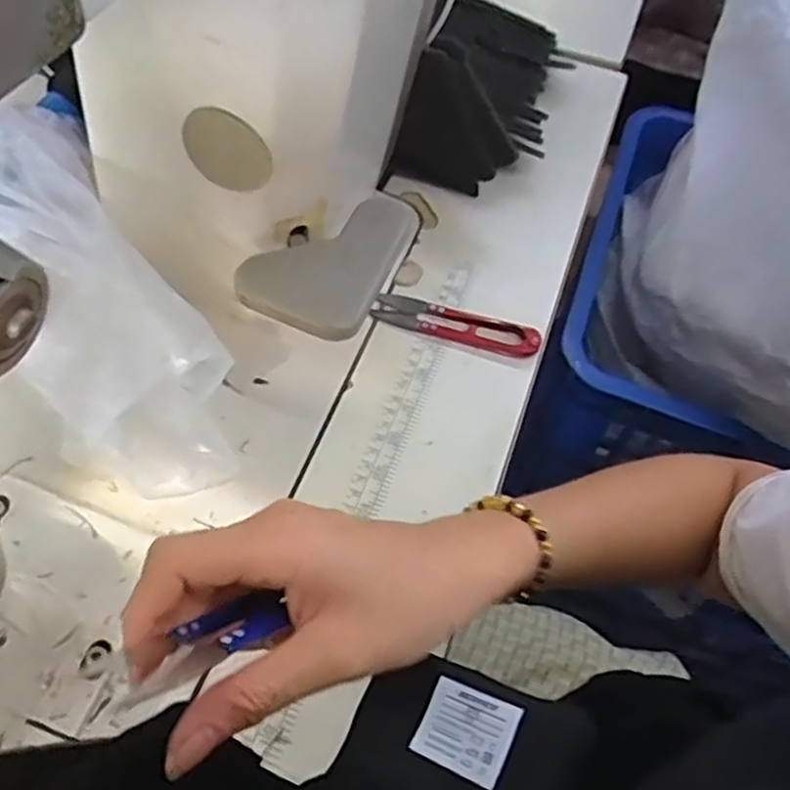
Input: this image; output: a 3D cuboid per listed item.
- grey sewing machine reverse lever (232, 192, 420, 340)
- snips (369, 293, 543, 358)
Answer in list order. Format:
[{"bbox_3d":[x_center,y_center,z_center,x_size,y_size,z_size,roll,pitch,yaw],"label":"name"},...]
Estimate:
[{"bbox_3d":[-0.033,-0.083,0.418,0.065,0.027,0.116,20,57,9],"label":"grey sewing machine reverse lever"},{"bbox_3d":[0.041,-0.049,0.500,0.114,0.010,0.026,18,57,8],"label":"snips"}]

